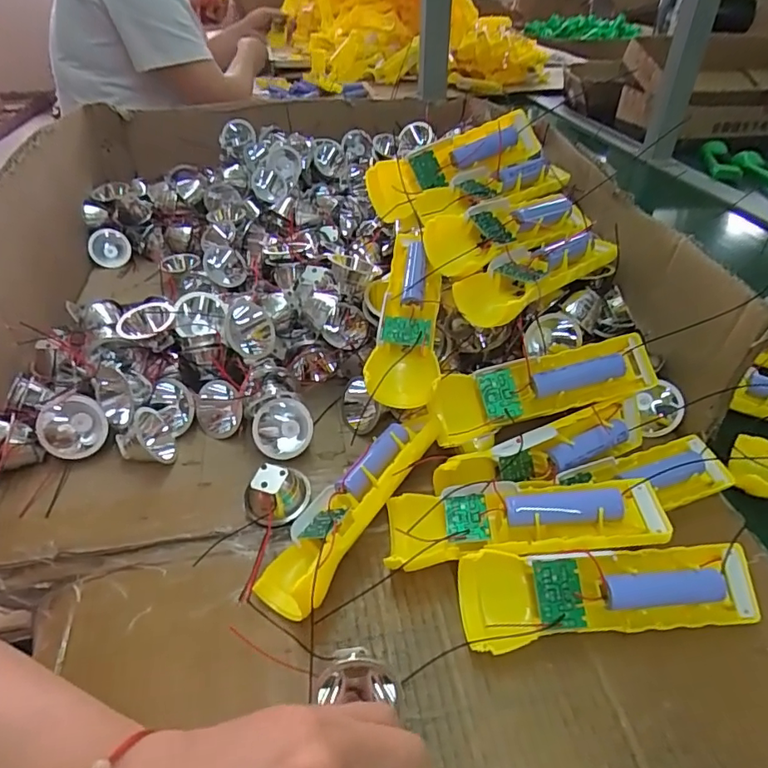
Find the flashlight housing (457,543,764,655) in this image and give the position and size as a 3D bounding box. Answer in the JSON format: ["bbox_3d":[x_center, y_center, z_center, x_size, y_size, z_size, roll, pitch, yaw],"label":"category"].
[{"bbox_3d":[0.119,0.113,0.287,0.152,0.027,0.045,-4,75,-1],"label":"flashlight housing"}]

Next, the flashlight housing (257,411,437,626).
[{"bbox_3d":[-0.020,0.072,0.337,0.044,0.030,0.151,21,45,25],"label":"flashlight housing"}]

